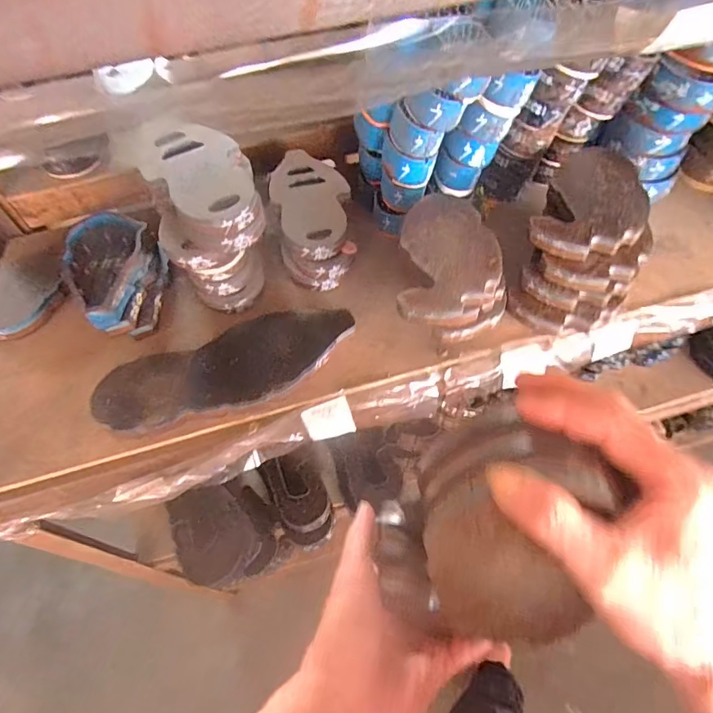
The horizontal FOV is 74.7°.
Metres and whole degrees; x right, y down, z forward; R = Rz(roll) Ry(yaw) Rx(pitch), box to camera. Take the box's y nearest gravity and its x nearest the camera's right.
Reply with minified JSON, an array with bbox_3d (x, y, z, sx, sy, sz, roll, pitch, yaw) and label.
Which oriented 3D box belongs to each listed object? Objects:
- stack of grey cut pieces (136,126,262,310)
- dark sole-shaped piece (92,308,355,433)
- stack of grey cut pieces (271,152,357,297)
[{"bbox_3d":[-0.173,-0.170,0.564,0.109,0.130,0.184,-19,58,-8],"label":"stack of grey cut pieces"},{"bbox_3d":[-0.138,0.012,0.510,0.274,0.021,0.095,-15,57,-6],"label":"dark sole-shaped piece"},{"bbox_3d":[-0.056,-0.185,0.596,0.093,0.060,0.193,-10,70,-3],"label":"stack of grey cut pieces"}]

